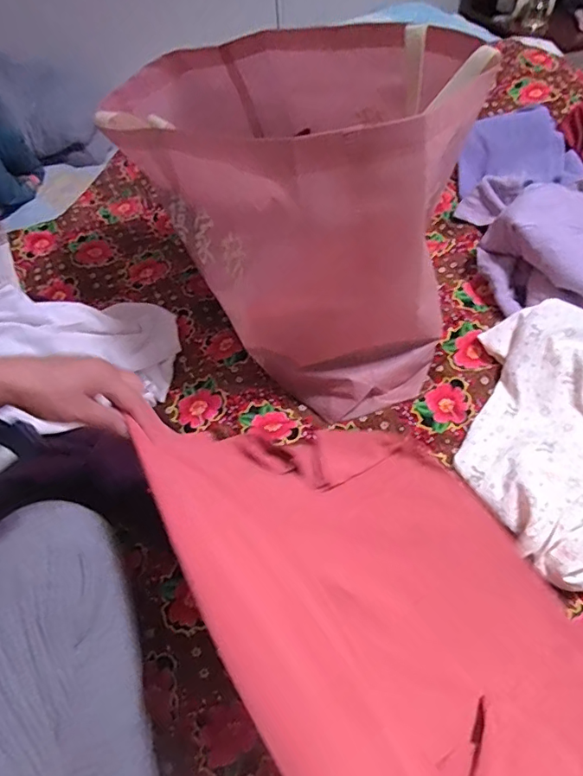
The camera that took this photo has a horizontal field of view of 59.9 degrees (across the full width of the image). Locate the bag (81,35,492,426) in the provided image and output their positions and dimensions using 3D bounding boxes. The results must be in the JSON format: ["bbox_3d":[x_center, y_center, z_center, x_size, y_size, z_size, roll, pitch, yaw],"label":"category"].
[{"bbox_3d":[0.016,-0.242,0.664,0.448,0.335,0.306,36,64,27],"label":"bag"}]

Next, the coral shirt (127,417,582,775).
[{"bbox_3d":[0.151,0.183,0.443,0.387,0.178,0.514,-34,58,-19],"label":"coral shirt"}]

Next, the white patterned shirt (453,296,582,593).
[{"bbox_3d":[0.342,0.058,0.577,0.287,0.079,0.314,-2,53,3],"label":"white patterned shirt"}]

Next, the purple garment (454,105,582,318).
[{"bbox_3d":[0.388,-0.275,0.760,0.245,0.095,0.432,-6,53,0],"label":"purple garment"}]

